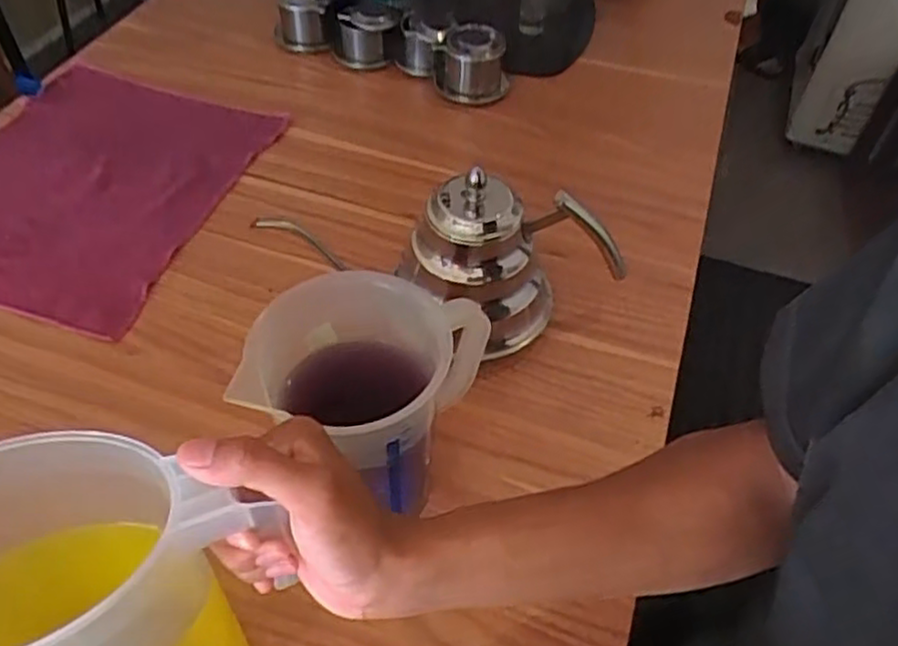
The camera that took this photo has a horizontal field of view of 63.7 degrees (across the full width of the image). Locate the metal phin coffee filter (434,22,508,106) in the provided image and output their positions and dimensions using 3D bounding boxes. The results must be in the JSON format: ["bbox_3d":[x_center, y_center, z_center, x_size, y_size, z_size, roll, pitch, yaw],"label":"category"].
[{"bbox_3d":[0.028,-0.321,0.888,0.091,0.061,0.083,-1,52,0],"label":"metal phin coffee filter"}]

